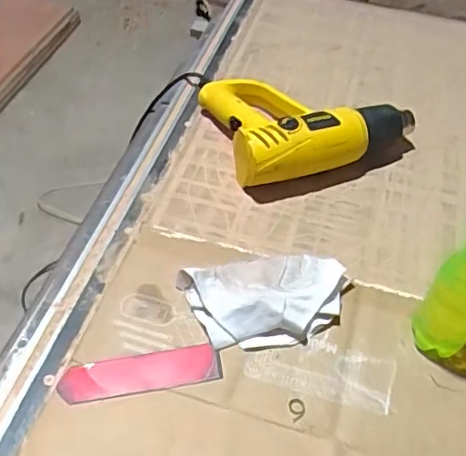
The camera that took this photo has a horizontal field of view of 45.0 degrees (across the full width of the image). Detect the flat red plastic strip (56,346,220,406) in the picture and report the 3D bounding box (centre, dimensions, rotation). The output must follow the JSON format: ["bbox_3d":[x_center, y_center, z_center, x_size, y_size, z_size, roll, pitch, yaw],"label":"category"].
[{"bbox_3d":[-0.089,0.140,0.548,0.152,0.009,0.043,-9,51,-10],"label":"flat red plastic strip"}]

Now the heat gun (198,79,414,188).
[{"bbox_3d":[0.103,-0.154,0.761,0.253,0.081,0.197,-12,51,-13],"label":"heat gun"}]

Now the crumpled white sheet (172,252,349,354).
[{"bbox_3d":[0.039,0.076,0.590,0.167,0.033,0.095,-10,51,-11],"label":"crumpled white sheet"}]

